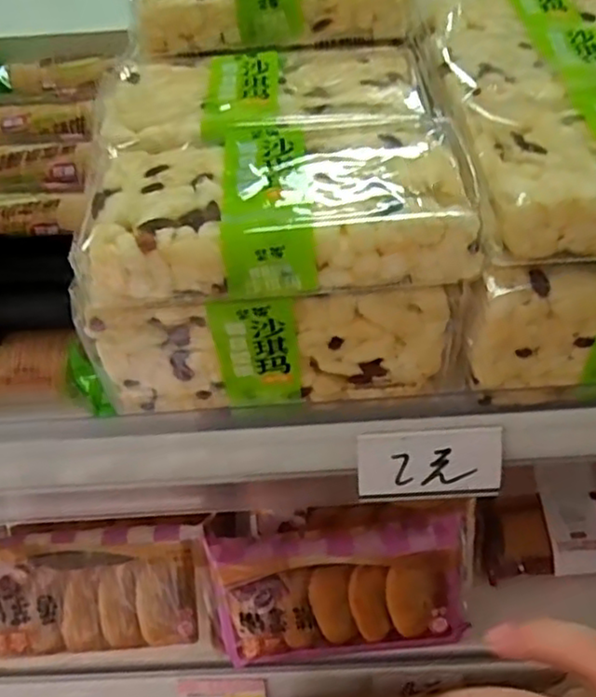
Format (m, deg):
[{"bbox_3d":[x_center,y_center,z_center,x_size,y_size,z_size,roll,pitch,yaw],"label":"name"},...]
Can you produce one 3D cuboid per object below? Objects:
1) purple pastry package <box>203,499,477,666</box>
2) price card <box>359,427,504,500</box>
[{"bbox_3d":[0.035,0.182,0.546,0.200,0.109,0.065,-6,18,-3],"label":"purple pastry package"},{"bbox_3d":[0.065,0.057,0.338,0.069,0.036,0.004,-2,17,2],"label":"price card"}]

